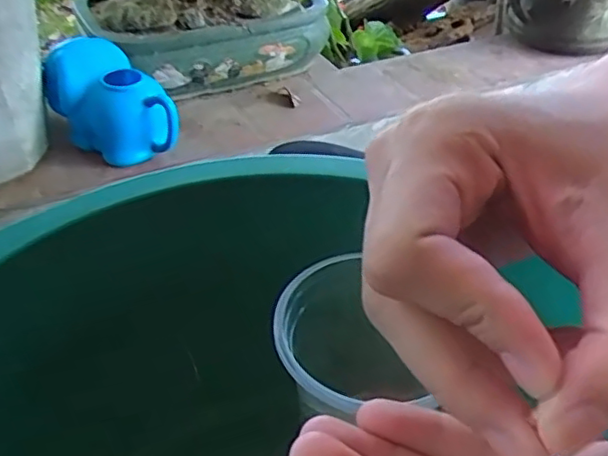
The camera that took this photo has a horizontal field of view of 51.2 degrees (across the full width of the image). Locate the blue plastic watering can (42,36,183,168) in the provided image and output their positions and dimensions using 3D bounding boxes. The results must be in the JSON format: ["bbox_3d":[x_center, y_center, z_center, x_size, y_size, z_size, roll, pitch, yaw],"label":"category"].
[{"bbox_3d":[-0.245,-0.160,0.793,0.106,0.109,0.165,-26,48,-29],"label":"blue plastic watering can"}]

